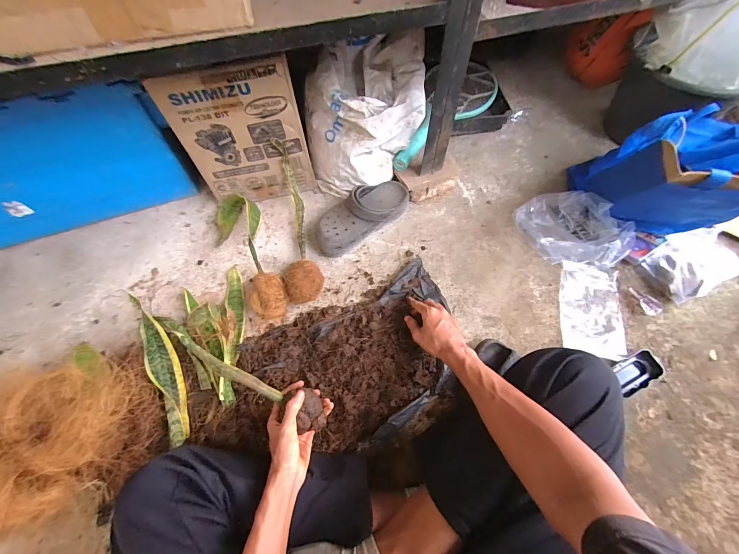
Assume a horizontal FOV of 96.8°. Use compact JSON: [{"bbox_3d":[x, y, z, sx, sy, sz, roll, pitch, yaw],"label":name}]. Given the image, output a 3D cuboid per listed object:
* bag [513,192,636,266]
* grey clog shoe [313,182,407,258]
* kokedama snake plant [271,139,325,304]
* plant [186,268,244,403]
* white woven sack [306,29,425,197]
[{"bbox_3d":[0.431,-0.107,0.697,0.137,0.082,0.211,-39,70,-16],"label":"bag"},{"bbox_3d":[-0.017,-0.138,0.719,0.235,0.079,0.101,-32,68,-13],"label":"grey clog shoe"},{"bbox_3d":[-0.146,-0.103,0.675,0.076,0.145,0.311,-8,64,-3],"label":"kokedama snake plant"},{"bbox_3d":[-0.291,0.111,0.639,0.117,0.040,0.270,-20,65,-8],"label":"plant"},{"bbox_3d":[-0.011,-0.354,0.738,0.258,0.209,0.240,-7,62,-4],"label":"white woven sack"}]

